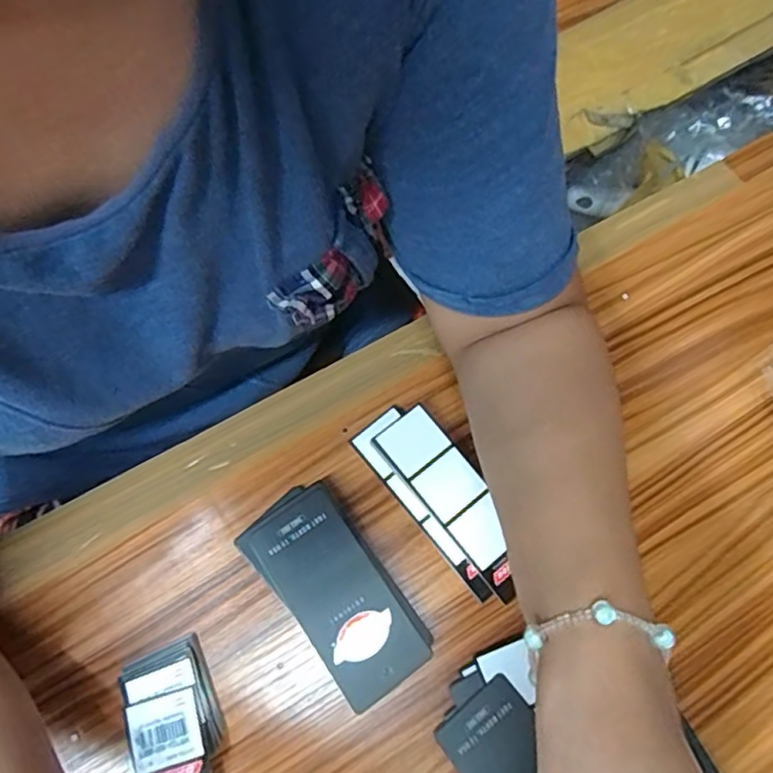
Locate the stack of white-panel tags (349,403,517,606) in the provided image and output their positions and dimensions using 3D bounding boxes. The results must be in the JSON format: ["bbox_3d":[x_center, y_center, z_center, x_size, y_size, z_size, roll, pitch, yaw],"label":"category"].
[{"bbox_3d":[0.034,0.065,0.355,0.046,0.021,0.124,-38,77,-14],"label":"stack of white-panel tags"}]

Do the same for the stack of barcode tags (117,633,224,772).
[{"bbox_3d":[-0.114,0.176,0.315,0.045,0.015,0.071,-20,73,-9],"label":"stack of barcode tags"}]

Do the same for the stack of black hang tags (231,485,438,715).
[{"bbox_3d":[-0.030,0.113,0.334,0.058,0.024,0.116,-35,76,-13],"label":"stack of black hang tags"}]

